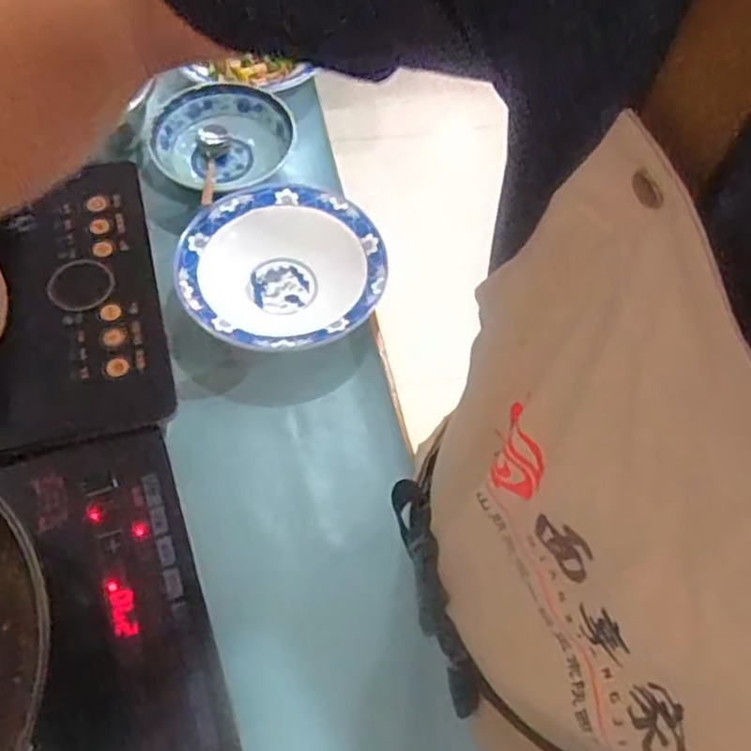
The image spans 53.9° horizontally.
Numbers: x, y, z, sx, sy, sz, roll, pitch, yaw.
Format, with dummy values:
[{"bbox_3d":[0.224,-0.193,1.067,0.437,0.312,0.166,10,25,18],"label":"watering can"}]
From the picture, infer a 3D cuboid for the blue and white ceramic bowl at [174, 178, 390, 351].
[{"bbox_3d":[-0.100,-0.106,0.805,0.211,0.065,0.210,0,58,-1],"label":"blue and white ceramic bowl"}]

